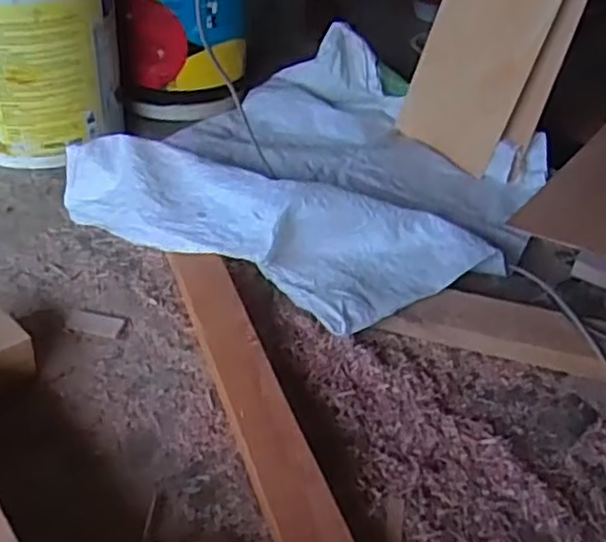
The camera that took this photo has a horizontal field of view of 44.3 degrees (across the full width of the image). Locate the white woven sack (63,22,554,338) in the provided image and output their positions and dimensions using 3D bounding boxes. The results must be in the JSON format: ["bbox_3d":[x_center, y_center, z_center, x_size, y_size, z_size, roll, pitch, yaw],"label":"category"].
[{"bbox_3d":[0.067,-0.171,1.206,0.600,0.121,0.670,23,40,24],"label":"white woven sack"}]

